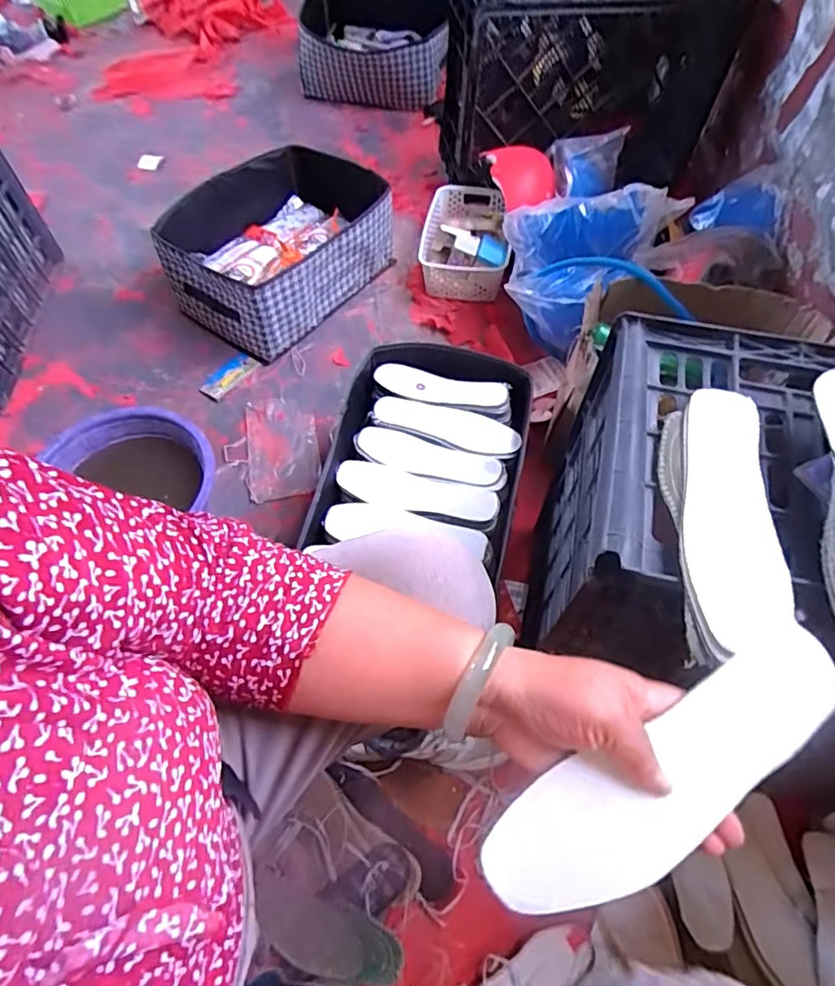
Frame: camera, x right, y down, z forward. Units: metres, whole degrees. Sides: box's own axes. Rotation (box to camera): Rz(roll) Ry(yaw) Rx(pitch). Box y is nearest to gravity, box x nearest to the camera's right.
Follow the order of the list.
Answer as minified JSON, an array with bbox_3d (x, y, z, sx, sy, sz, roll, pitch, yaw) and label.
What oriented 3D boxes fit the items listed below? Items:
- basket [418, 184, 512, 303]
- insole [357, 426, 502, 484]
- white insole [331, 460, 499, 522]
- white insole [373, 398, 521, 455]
[{"bbox_3d":[0.108,-0.572,1.271,0.194,0.103,0.305,3,60,1],"label":"basket"},{"bbox_3d":[0.017,-0.057,0.846,0.217,0.006,0.069,14,60,9],"label":"insole"},{"bbox_3d":[-0.003,0.001,0.806,0.233,0.017,0.070,13,60,9],"label":"white insole"},{"bbox_3d":[0.047,-0.111,0.881,0.229,0.012,0.072,19,61,12],"label":"white insole"}]

